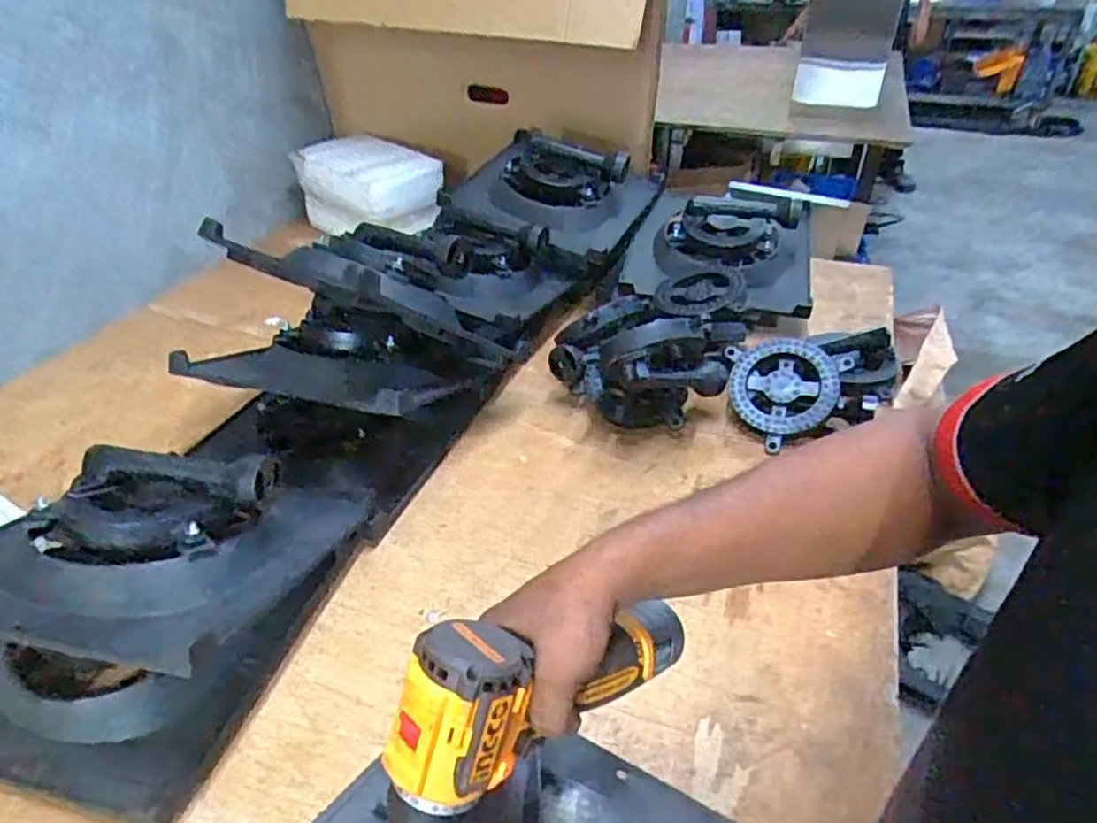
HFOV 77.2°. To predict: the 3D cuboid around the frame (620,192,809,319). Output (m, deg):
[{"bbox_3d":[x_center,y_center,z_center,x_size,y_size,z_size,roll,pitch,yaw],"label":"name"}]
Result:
[{"bbox_3d":[0.288,-0.265,1.134,0.295,0.069,0.259,13,62,11],"label":"frame"}]

